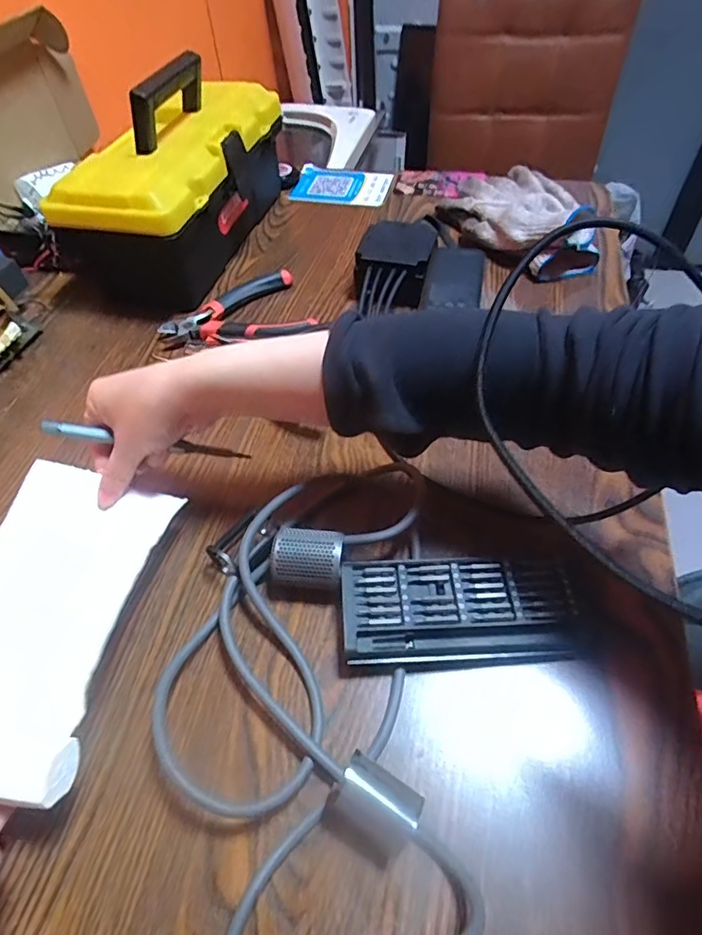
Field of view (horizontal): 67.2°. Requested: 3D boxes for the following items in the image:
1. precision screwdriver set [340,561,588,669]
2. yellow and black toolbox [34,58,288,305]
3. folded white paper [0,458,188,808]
[{"bbox_3d":[0.069,0.091,0.336,0.146,0.021,0.064,-3,52,1],"label":"precision screwdriver set"},{"bbox_3d":[-0.179,-0.316,0.577,0.125,0.160,0.285,12,53,13],"label":"yellow and black toolbox"},{"bbox_3d":[-0.179,0.083,0.312,0.099,0.029,0.184,4,52,7],"label":"folded white paper"}]

